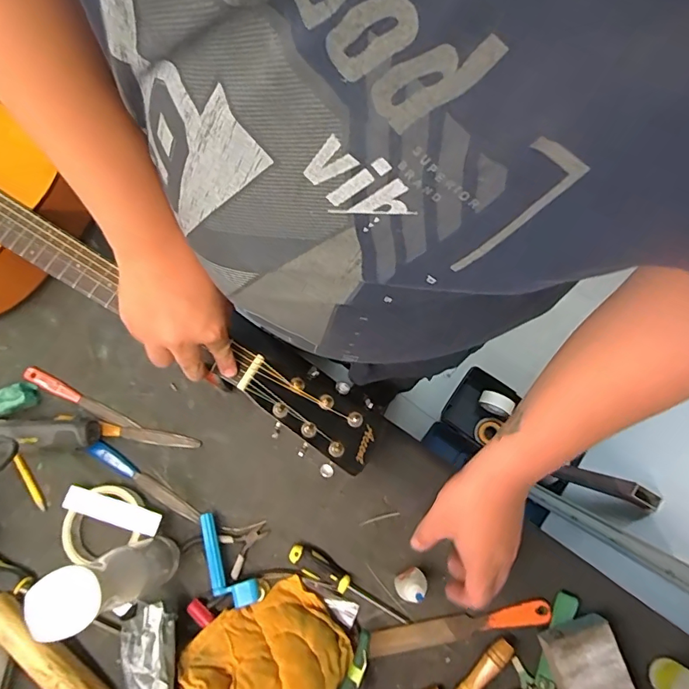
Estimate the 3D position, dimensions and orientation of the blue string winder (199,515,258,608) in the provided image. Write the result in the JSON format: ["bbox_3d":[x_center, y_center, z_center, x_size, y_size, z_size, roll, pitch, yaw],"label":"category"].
[{"bbox_3d":[-0.142,0.251,0.524,0.040,0.025,0.111,-38,76,-9],"label":"blue string winder"}]

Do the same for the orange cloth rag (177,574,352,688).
[{"bbox_3d":[-0.082,0.350,0.470,0.167,0.073,0.154,-37,76,-9],"label":"orange cloth rag"}]

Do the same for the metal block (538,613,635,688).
[{"bbox_3d":[0.260,0.352,0.481,0.073,0.029,0.104,-17,74,-4],"label":"metal block"}]

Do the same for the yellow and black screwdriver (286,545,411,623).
[{"bbox_3d":[0.004,0.275,0.517,0.149,0.023,0.026,30,77,10],"label":"yellow and black screwdriver"}]

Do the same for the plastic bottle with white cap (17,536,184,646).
[{"bbox_3d":[-0.224,0.232,0.449,0.052,0.186,0.050,0,74,1],"label":"plastic bottle with white cap"}]

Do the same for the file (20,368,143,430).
[{"bbox_3d":[-0.345,0.071,0.594,0.169,0.006,0.020,24,76,8],"label":"file"}]

